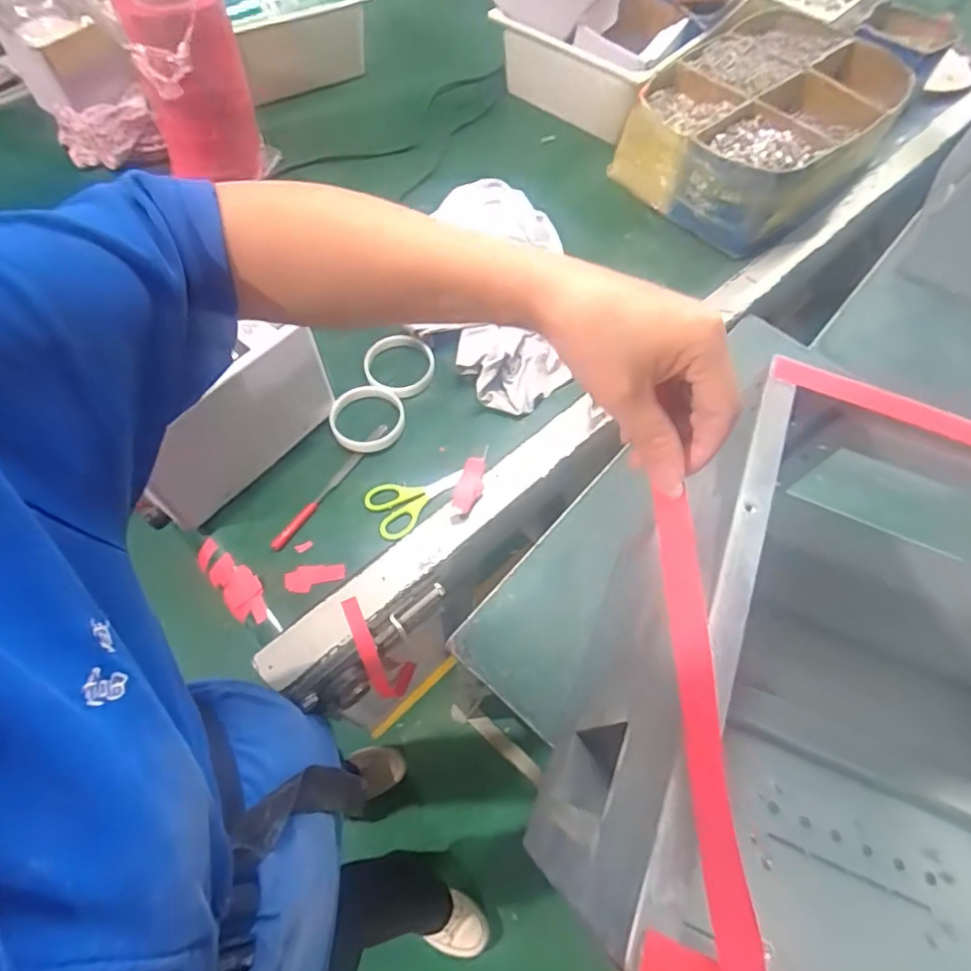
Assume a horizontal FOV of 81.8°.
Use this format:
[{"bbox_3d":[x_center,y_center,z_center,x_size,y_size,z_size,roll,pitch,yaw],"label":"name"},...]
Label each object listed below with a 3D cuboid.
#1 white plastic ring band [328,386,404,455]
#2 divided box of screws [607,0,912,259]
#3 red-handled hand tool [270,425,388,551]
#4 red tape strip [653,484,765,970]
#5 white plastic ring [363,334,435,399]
[{"bbox_3d":[-0.137,-0.078,0.647,0.083,0.011,0.084,1,64,-2],"label":"white plastic ring band"},{"bbox_3d":[0.413,-0.545,0.849,0.390,0.111,0.280,-40,72,-19],"label":"divided box of screws"},{"bbox_3d":[-0.167,-0.002,0.609,0.014,0.006,0.178,31,67,13],"label":"red-handled hand tool"},{"bbox_3d":[0.085,0.087,0.222,0.014,0.013,0.172,0,70,-2],"label":"red tape strip"},{"bbox_3d":[-0.106,-0.149,0.687,0.083,0.012,0.085,1,64,-2],"label":"white plastic ring"}]

